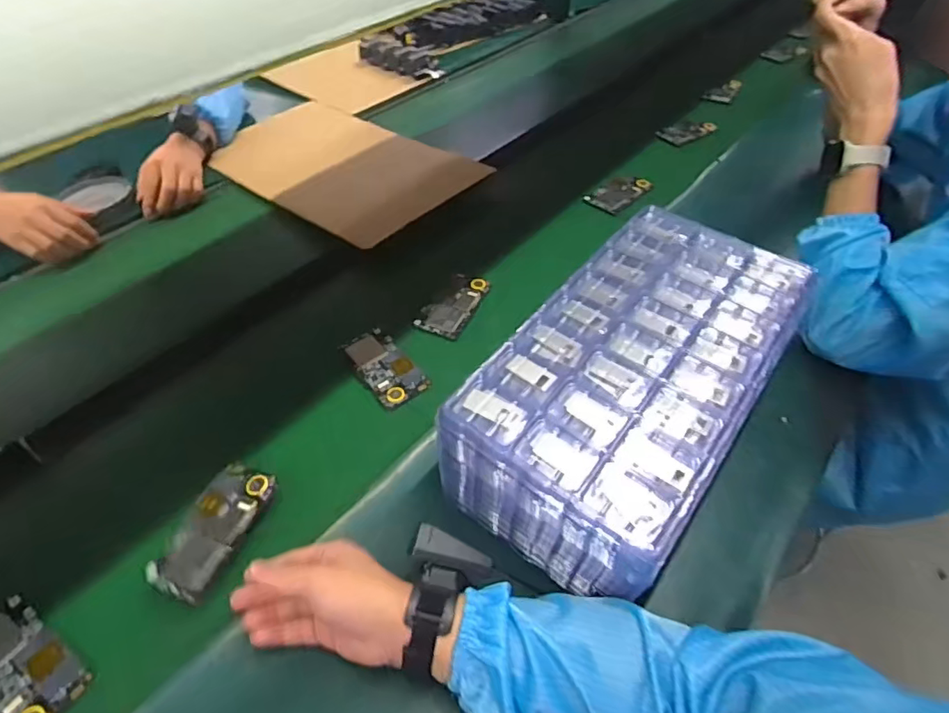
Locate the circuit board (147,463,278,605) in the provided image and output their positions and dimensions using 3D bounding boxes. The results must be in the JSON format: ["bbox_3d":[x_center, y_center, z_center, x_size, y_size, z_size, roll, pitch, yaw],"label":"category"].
[{"bbox_3d":[-0.244,0.159,0.522,0.067,0.012,0.124,16,55,19],"label":"circuit board"}]

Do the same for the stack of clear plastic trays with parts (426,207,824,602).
[{"bbox_3d":[0.164,0.023,0.570,0.200,0.132,0.389,31,54,22],"label":"stack of clear plastic trays with parts"}]

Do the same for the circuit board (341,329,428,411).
[{"bbox_3d":[-0.110,0.014,0.692,0.063,0.013,0.117,-27,55,-25],"label":"circuit board"}]

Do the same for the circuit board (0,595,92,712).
[{"bbox_3d":[-0.382,0.262,0.470,0.123,0.016,0.060,29,53,21],"label":"circuit board"}]

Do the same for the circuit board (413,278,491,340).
[{"bbox_3d":[-0.027,-0.074,0.770,0.063,0.007,0.116,23,51,16],"label":"circuit board"}]

